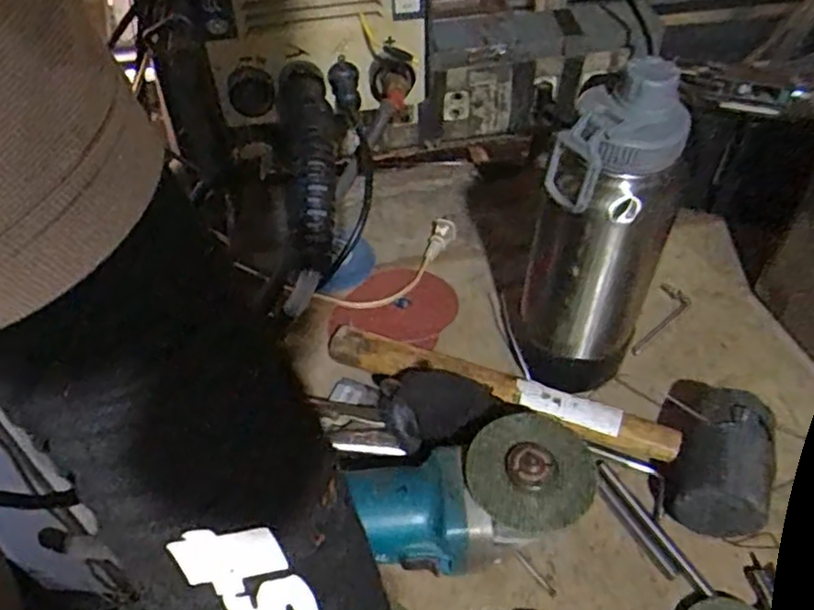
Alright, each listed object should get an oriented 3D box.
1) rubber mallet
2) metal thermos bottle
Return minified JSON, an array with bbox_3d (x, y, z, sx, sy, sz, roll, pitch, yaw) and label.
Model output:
[{"bbox_3d":[0.105,0.063,0.517,0.326,0.058,0.097,22,51,19],"label":"rubber mallet"},{"bbox_3d":[0.125,-0.029,0.465,0.081,0.253,0.079,18,50,15],"label":"metal thermos bottle"}]

